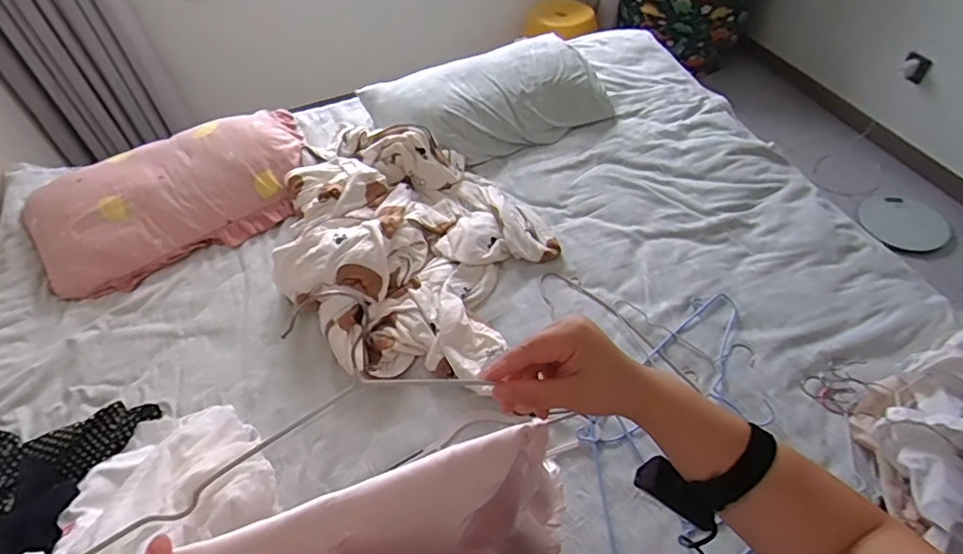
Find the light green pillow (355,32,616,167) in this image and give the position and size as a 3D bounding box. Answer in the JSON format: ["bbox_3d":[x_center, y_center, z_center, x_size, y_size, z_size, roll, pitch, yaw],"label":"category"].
[{"bbox_3d":[0.030,-0.510,1.585,0.645,0.120,0.380,-25,53,-15],"label":"light green pillow"}]

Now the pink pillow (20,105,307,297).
[{"bbox_3d":[-0.749,-0.217,1.407,0.688,0.122,0.384,-31,54,-19],"label":"pink pillow"}]

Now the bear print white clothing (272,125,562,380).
[{"bbox_3d":[-0.182,-0.114,1.269,0.572,0.132,0.774,-36,56,-22],"label":"bear print white clothing"}]

